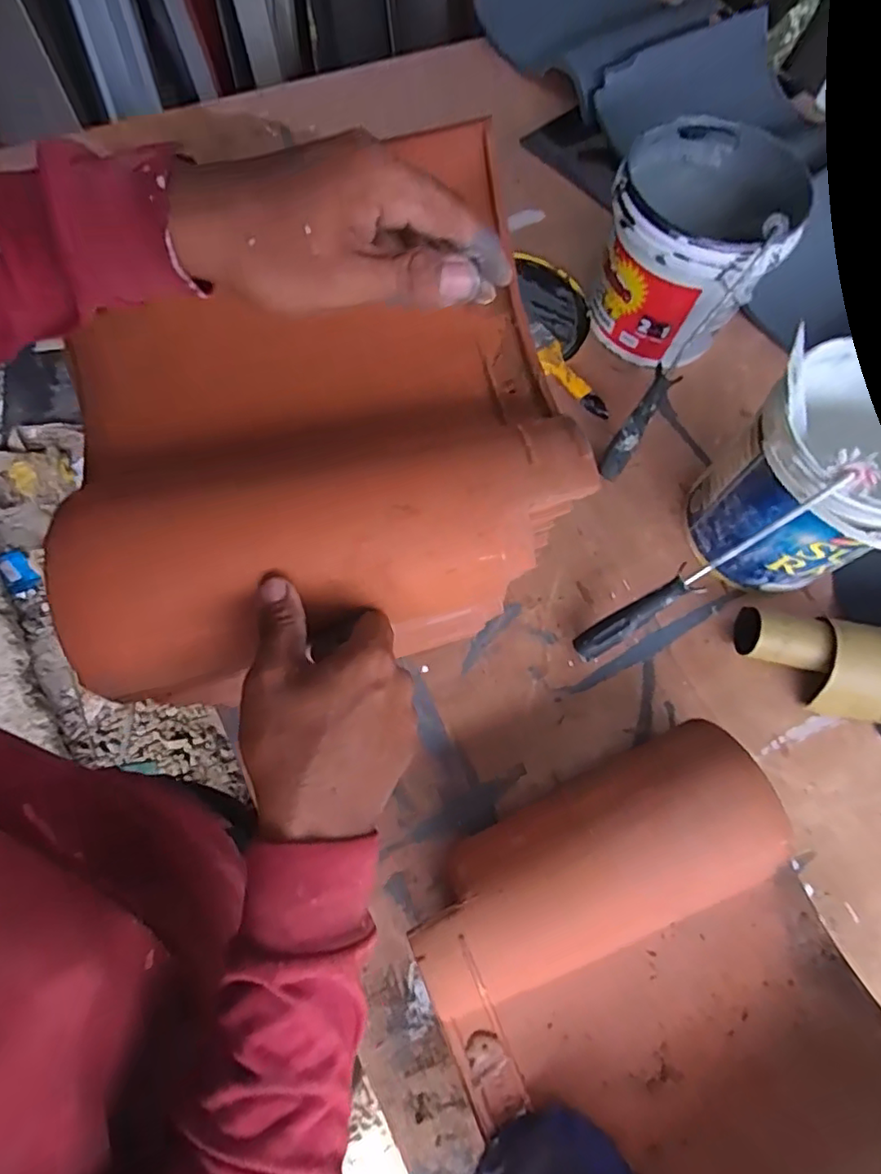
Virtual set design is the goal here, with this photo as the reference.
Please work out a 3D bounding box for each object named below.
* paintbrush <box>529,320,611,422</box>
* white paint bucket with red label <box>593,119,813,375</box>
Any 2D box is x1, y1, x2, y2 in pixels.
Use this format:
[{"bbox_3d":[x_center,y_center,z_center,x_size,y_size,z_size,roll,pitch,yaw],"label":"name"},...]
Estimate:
[{"bbox_3d":[0.149,-0.261,0.717,0.043,0.024,0.149,-27,73,-12],"label":"paintbrush"},{"bbox_3d":[0.288,-0.399,0.694,0.199,0.175,0.208,23,70,6],"label":"white paint bucket with red label"}]

